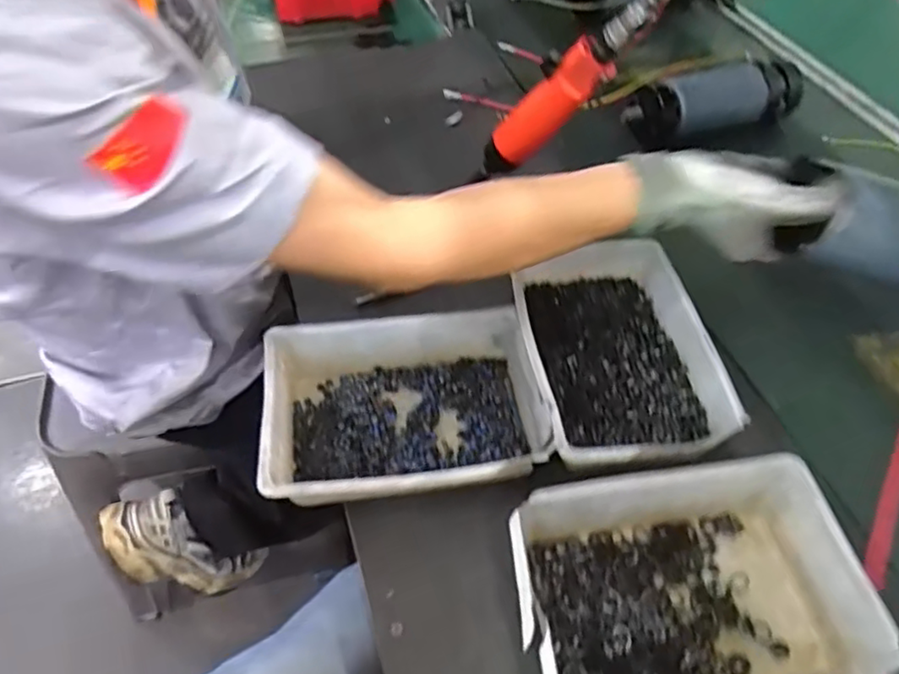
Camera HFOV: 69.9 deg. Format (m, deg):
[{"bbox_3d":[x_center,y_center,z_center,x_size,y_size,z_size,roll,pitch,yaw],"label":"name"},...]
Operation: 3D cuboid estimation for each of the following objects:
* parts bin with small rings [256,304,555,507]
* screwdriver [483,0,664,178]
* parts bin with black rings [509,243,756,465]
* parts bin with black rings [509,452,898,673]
[{"bbox_3d":[-0.034,0.054,0.483,0.195,0.052,0.141,-7,50,-8],"label":"parts bin with small rings"},{"bbox_3d":[0.098,-0.211,0.545,0.043,0.200,0.034,31,47,-20],"label":"screwdriver"},{"bbox_3d":[0.134,0.012,0.523,0.152,0.048,0.208,-7,50,-8],"label":"parts bin with black rings"},{"bbox_3d":[0.144,0.162,0.399,0.203,0.055,0.143,-7,50,-7],"label":"parts bin with black rings"}]

